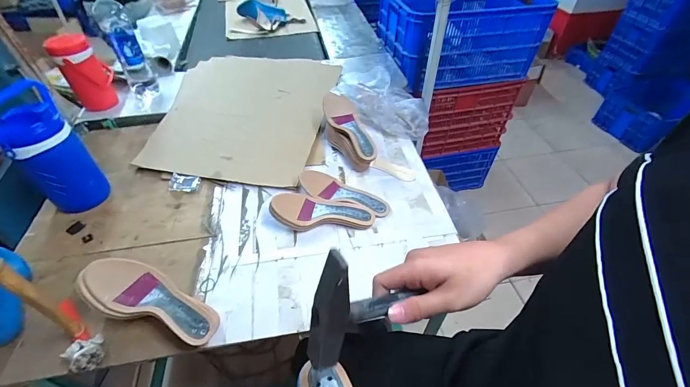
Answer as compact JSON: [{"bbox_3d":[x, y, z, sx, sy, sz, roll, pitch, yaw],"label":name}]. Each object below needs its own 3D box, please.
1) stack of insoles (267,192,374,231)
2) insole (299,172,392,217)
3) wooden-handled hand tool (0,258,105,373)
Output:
[{"bbox_3d":[-0.048,0.040,0.749,0.223,0.066,0.084,3,47,3],"label":"stack of insoles"},{"bbox_3d":[0.002,-0.005,0.806,0.227,0.050,0.080,15,48,14],"label":"insole"},{"bbox_3d":[-0.473,0.194,0.512,0.143,0.239,0.053,31,54,25],"label":"wooden-handled hand tool"}]

